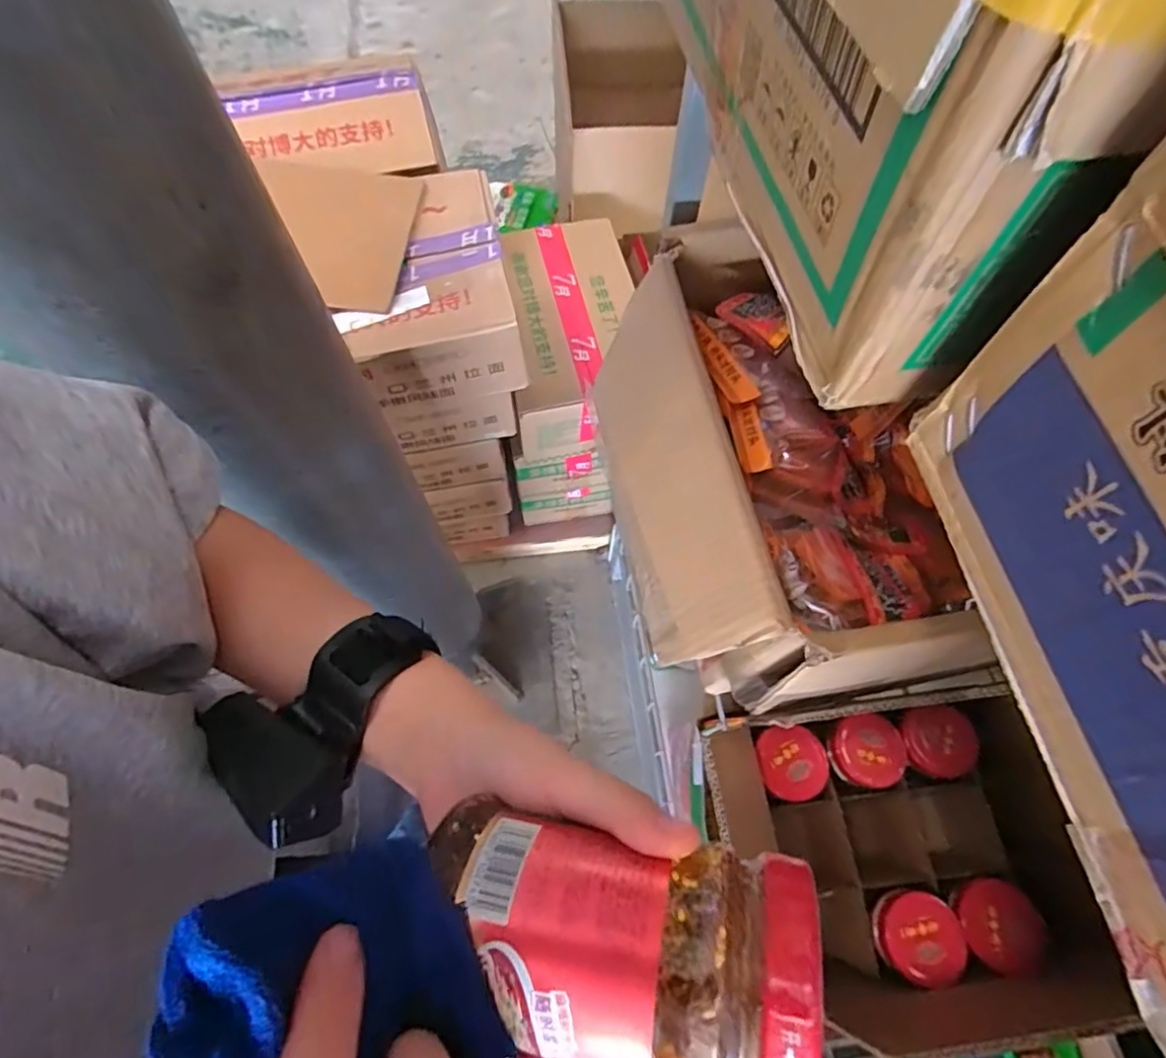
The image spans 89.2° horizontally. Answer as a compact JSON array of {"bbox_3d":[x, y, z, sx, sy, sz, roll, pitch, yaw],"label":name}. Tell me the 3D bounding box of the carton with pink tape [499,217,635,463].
[{"bbox_3d":[-0.025,-0.333,1.009,0.185,0.160,0.375,-6,67,-4],"label":"carton with pink tape"}]

